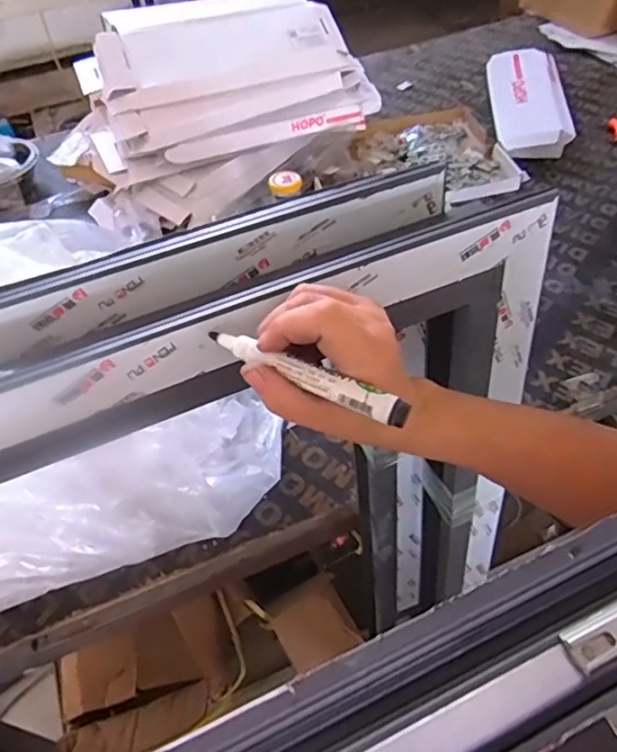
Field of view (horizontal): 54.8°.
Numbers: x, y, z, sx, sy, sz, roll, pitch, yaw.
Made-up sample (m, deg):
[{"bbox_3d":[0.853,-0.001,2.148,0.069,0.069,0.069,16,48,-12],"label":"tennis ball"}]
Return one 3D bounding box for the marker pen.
[{"bbox_3d":[-0.004,-0.003,0.333,0.120,0.011,0.011,22,56,18],"label":"marker pen"}]

